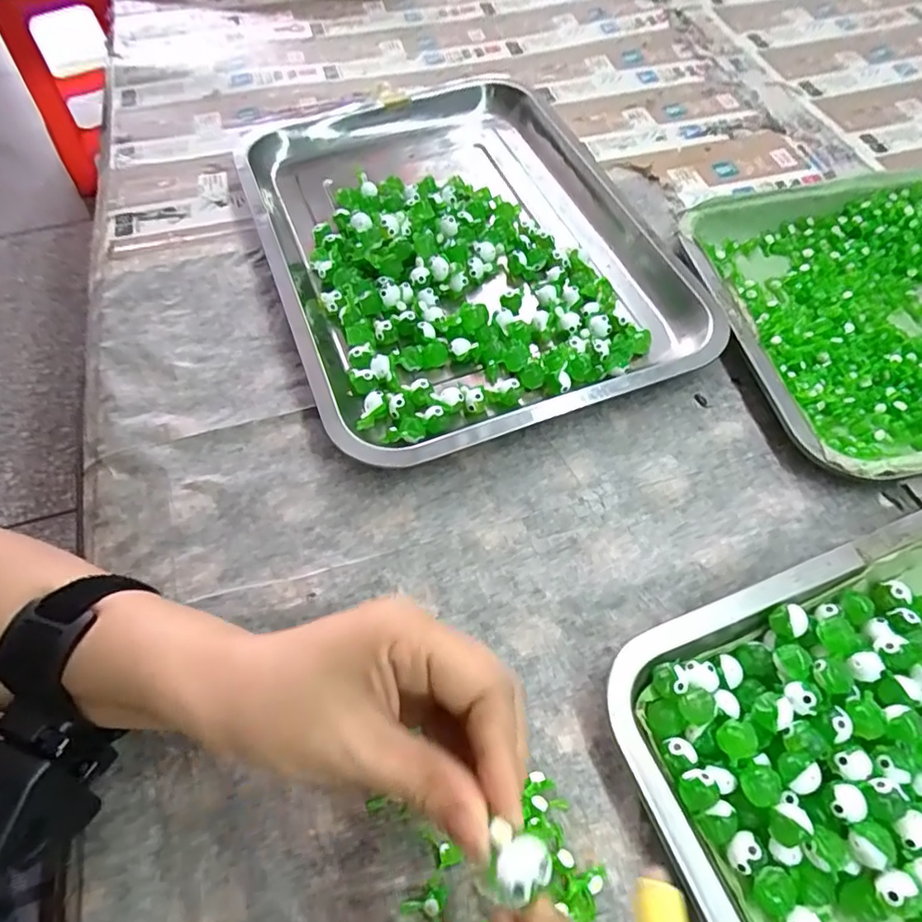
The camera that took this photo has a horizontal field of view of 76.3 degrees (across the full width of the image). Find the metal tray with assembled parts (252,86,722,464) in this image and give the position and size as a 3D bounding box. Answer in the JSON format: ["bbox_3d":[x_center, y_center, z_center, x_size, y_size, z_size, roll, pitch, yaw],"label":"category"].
[{"bbox_3d":[-0.001,-0.166,0.433,0.269,0.025,0.345,-19,61,-11],"label":"metal tray with assembled parts"}]

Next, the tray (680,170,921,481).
[{"bbox_3d":[0.322,-0.110,0.398,0.305,0.023,0.242,-10,60,-6],"label":"tray"}]

